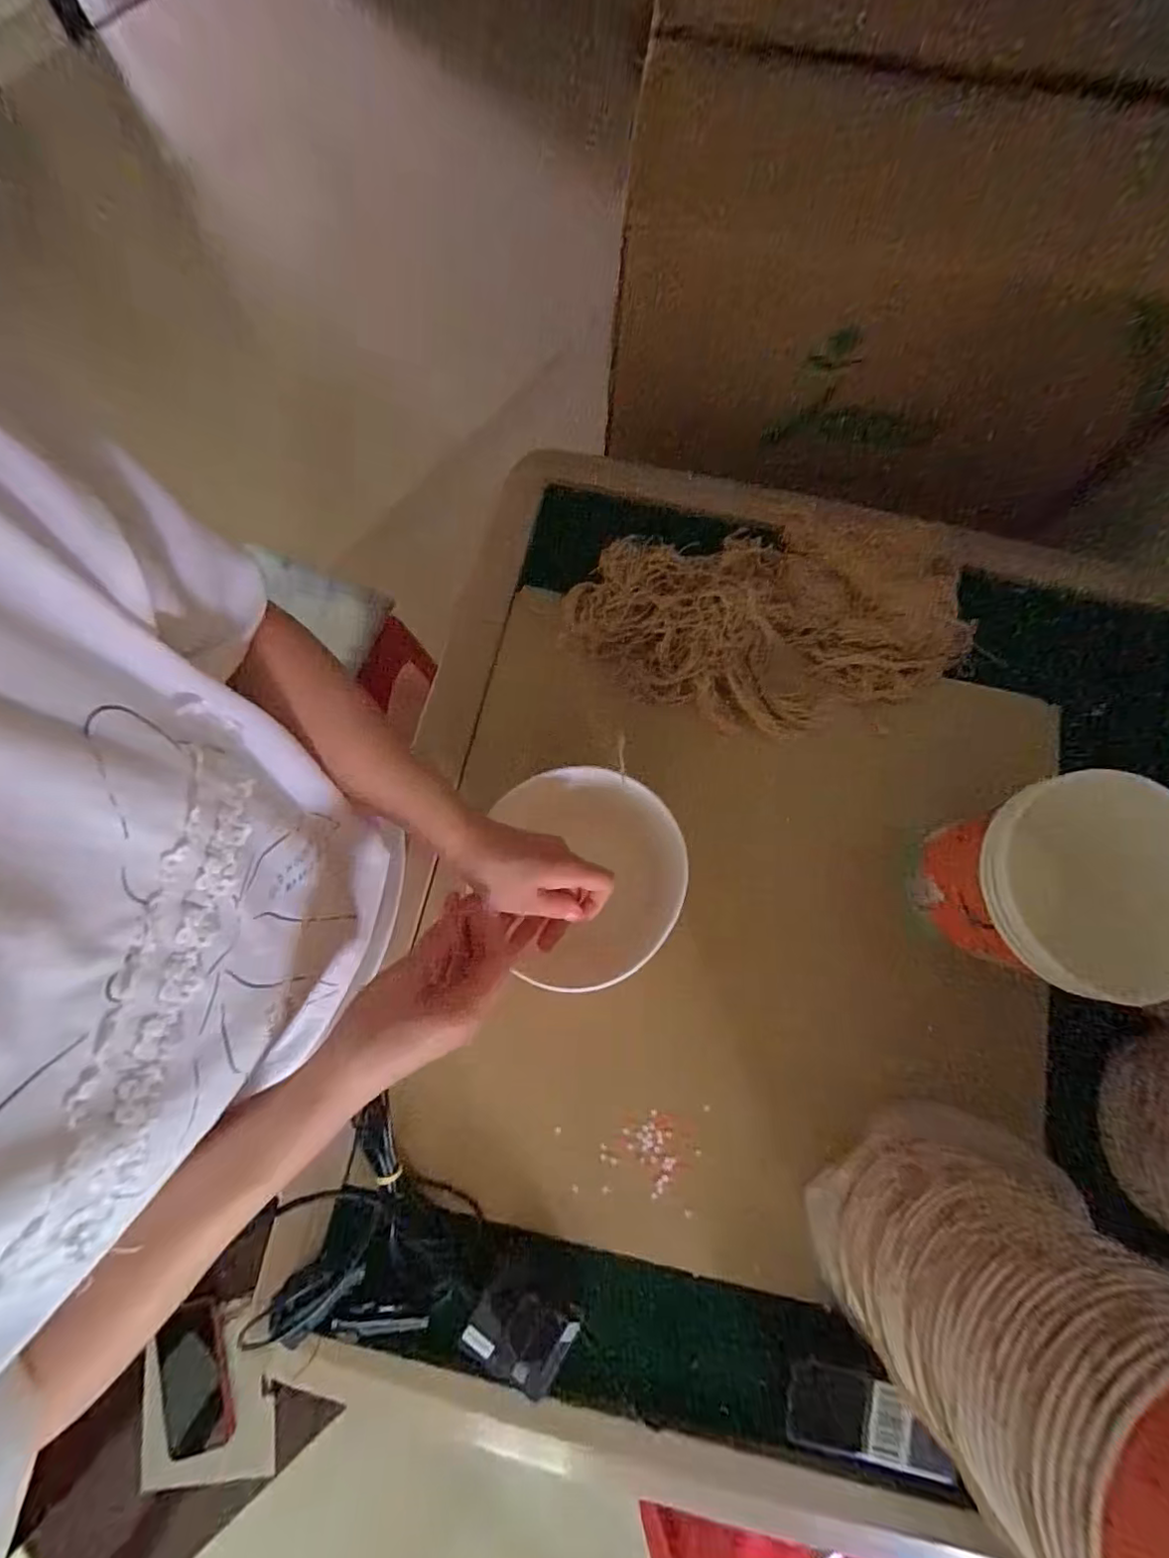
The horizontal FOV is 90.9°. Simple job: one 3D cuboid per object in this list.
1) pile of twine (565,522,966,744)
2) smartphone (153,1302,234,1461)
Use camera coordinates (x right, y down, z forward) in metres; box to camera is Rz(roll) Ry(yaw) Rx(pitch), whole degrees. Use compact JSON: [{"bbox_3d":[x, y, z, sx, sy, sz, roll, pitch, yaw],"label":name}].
[{"bbox_3d":[0.188,-0.166,0.597,0.406,0.042,0.235,-7,78,-3],"label":"pile of twine"},{"bbox_3d":[-0.492,0.754,0.722,0.076,0.013,0.162,-13,78,-4],"label":"smartphone"}]

